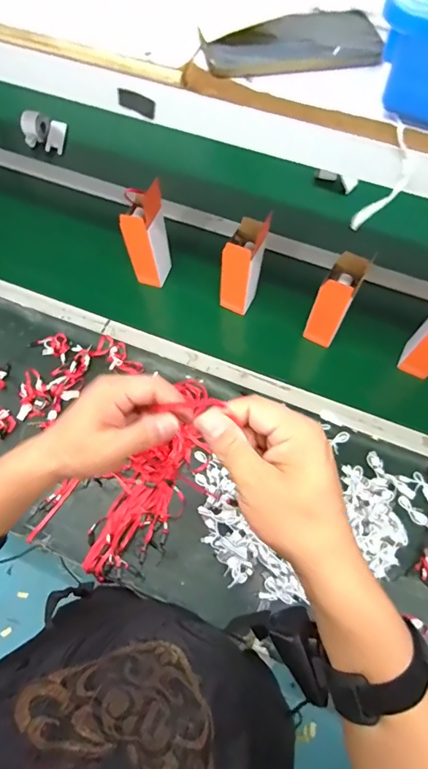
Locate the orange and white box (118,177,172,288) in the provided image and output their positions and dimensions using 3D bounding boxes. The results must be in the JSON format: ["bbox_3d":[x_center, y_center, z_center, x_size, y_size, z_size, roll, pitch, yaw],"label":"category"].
[{"bbox_3d":[-0.130,-0.289,0.873,0.063,0.241,0.106,14,68,8],"label":"orange and white box"}]

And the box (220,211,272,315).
[{"bbox_3d":[0.061,-0.227,0.824,0.063,0.207,0.093,28,70,13],"label":"box"}]

